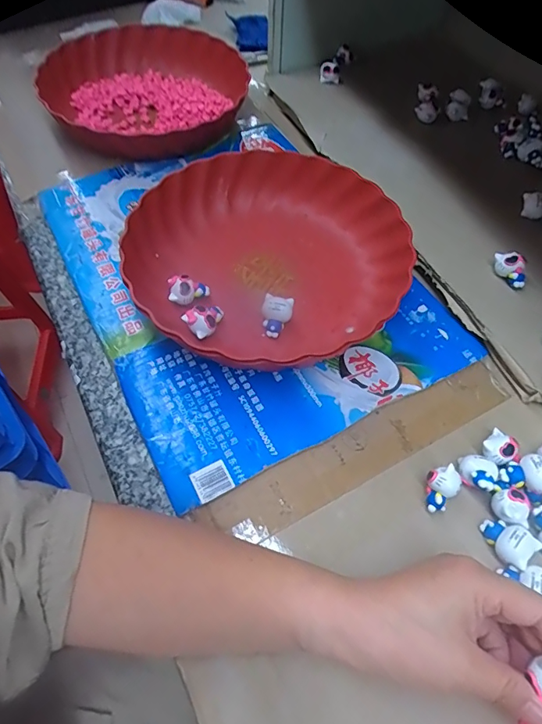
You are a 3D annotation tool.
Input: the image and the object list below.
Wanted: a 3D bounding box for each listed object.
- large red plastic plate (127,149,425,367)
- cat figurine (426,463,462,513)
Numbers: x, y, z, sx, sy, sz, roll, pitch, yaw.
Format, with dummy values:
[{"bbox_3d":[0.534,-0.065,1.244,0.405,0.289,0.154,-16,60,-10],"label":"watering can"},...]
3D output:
[{"bbox_3d":[-0.004,-0.097,0.415,0.234,0.055,0.232,1,57,-2],"label":"large red plastic plate"},{"bbox_3d":[0.118,0.088,0.319,0.029,0.025,0.022,-38,66,-24],"label":"cat figurine"}]

